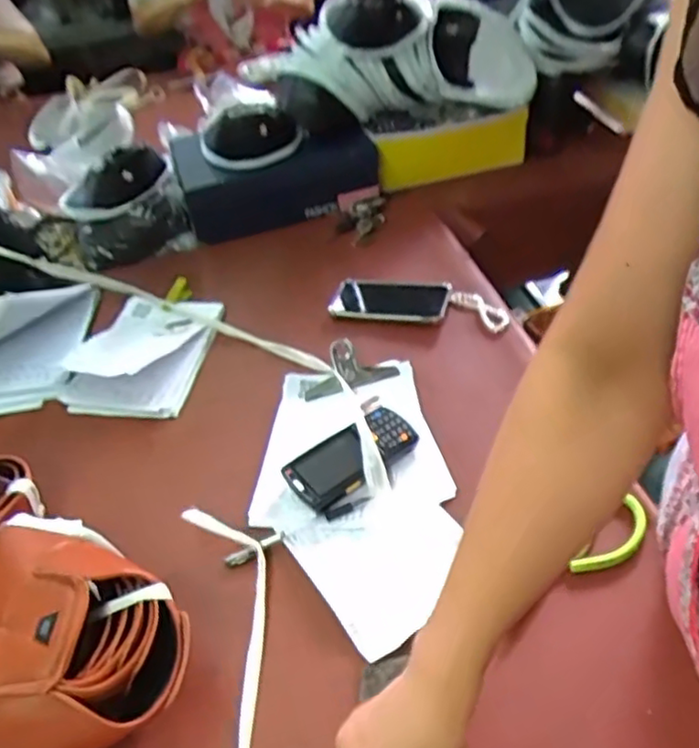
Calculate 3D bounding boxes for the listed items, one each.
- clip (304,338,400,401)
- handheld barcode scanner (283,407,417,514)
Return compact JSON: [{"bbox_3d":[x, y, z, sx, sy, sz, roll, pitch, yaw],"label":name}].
[{"bbox_3d":[-0.003,-0.010,0.816,0.120,0.040,0.052,-13,43,-6],"label":"clip"},{"bbox_3d":[0.001,0.091,0.716,0.141,0.028,0.073,-30,47,-23],"label":"handheld barcode scanner"}]

